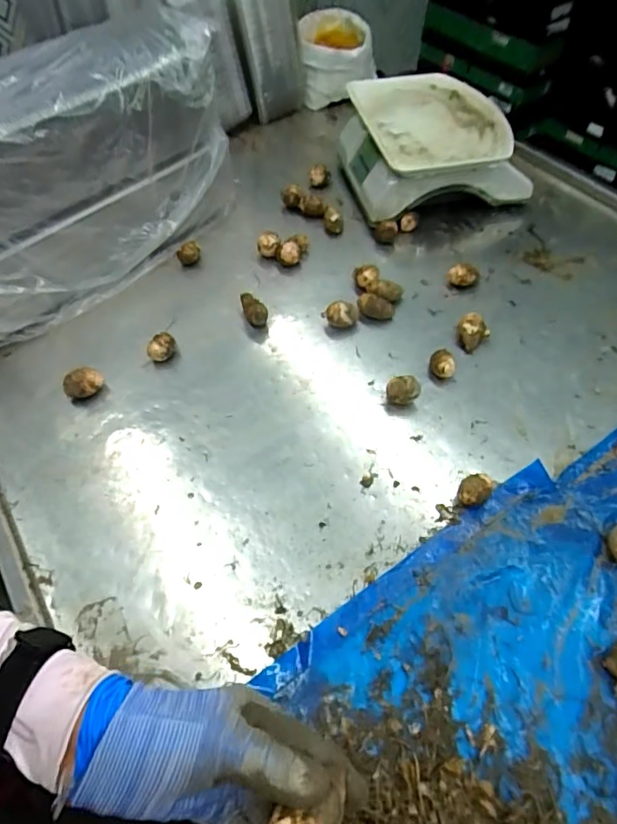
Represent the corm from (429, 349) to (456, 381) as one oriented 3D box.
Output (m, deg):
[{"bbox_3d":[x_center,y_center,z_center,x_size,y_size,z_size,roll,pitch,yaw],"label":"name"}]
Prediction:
[{"bbox_3d":[0.186,-0.066,0.703,0.035,0.032,0.031,15,59,11],"label":"corm"}]

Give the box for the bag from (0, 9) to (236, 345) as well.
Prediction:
[{"bbox_3d":[-0.341,-0.311,0.732,0.509,0.286,0.205,-32,62,-18],"label":"bag"}]

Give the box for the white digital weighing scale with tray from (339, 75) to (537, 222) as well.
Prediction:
[{"bbox_3d":[0.220,-0.467,0.917,0.276,0.158,0.276,-1,57,1],"label":"white digital weighing scale with tray"}]

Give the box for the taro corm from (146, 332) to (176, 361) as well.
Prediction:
[{"bbox_3d":[-0.208,-0.087,0.723,0.030,0.039,0.038,17,59,12],"label":"taro corm"}]

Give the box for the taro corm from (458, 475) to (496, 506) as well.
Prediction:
[{"bbox_3d":[0.195,0.092,0.597,0.033,0.031,0.041,33,64,21],"label":"taro corm"}]

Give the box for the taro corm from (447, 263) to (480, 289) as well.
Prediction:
[{"bbox_3d":[0.244,-0.214,0.797,0.049,0.035,0.030,2,57,3],"label":"taro corm"}]

